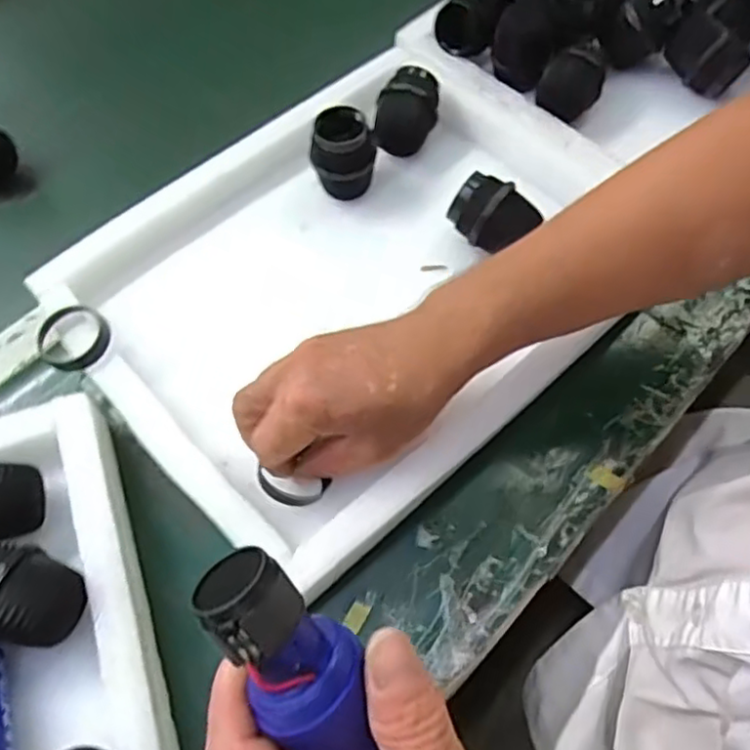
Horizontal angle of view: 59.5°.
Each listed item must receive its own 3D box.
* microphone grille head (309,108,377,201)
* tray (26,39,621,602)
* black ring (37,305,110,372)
[{"bbox_3d":[-0.022,-0.161,0.479,0.046,0.051,0.048,-2,62,2],"label":"microphone grille head"},{"bbox_3d":[-0.009,-0.075,0.456,0.364,0.053,0.290,-41,68,-17],"label":"tray"},{"bbox_3d":[-0.195,-0.025,0.419,0.050,0.007,0.043,19,63,12],"label":"black ring"}]

